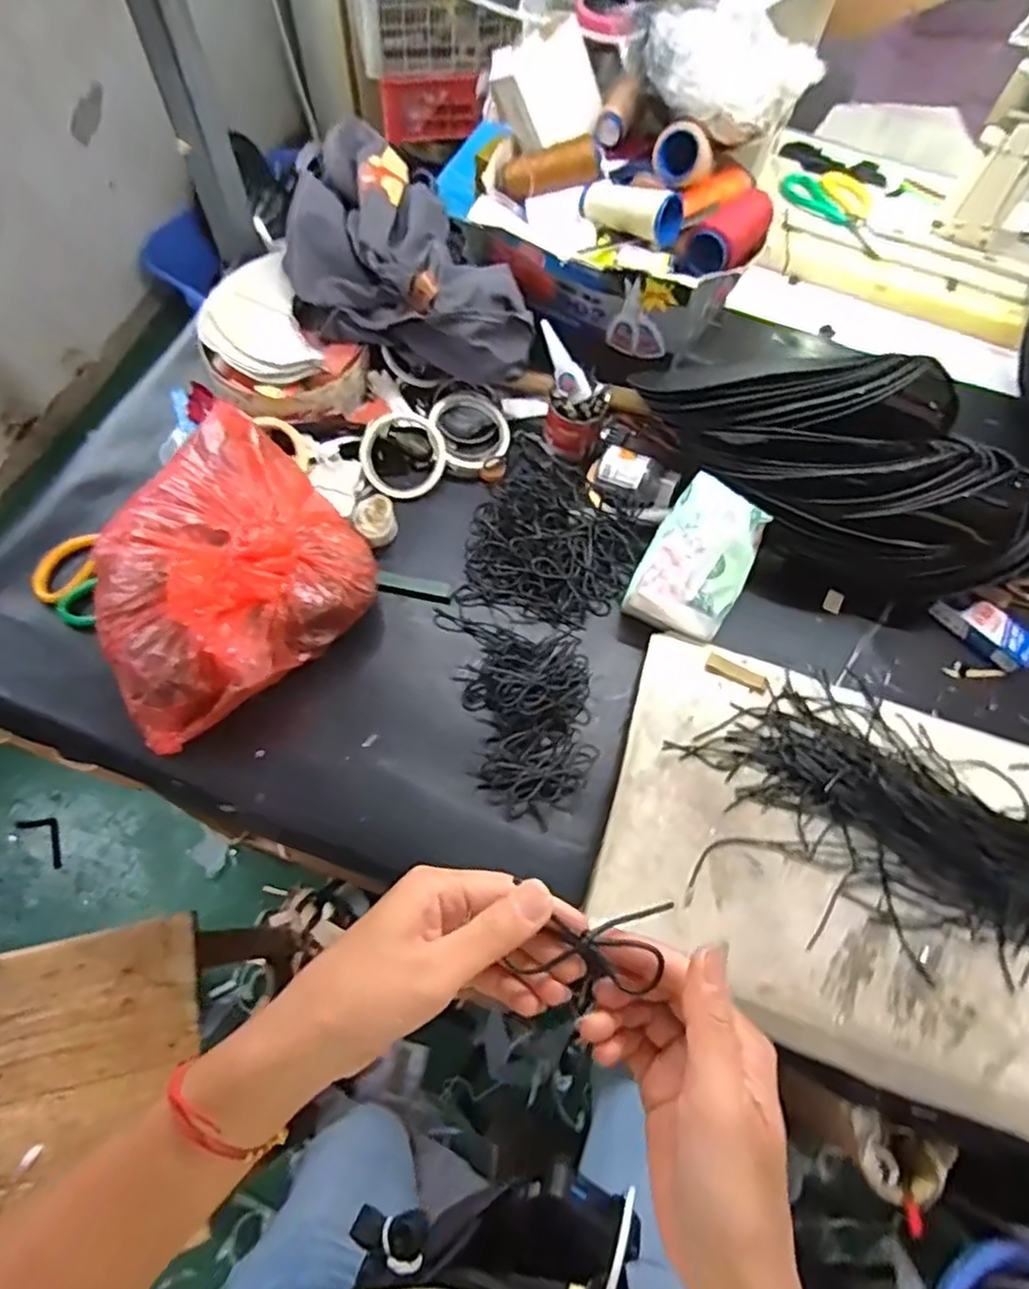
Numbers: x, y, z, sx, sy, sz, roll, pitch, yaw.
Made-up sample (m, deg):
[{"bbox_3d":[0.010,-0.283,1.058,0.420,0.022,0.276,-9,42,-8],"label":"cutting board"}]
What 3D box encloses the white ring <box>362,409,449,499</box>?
[{"bbox_3d":[-0.124,-0.212,0.744,0.091,0.017,0.102,-21,85,0],"label":"white ring"}]

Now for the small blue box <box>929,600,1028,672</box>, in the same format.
[{"bbox_3d":[0.490,-0.017,0.703,0.103,0.028,0.047,37,70,13],"label":"small blue box"}]

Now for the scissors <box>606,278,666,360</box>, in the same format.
[{"bbox_3d":[0.131,-0.334,0.697,0.063,0.086,0.008,21,67,7],"label":"scissors"}]

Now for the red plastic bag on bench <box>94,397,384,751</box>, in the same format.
[{"bbox_3d":[-0.277,-0.065,0.627,0.253,0.129,0.237,-34,72,-16],"label":"red plastic bag on bench"}]

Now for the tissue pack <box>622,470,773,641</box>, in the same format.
[{"bbox_3d":[0.183,-0.087,0.663,0.097,0.070,0.146,26,67,9],"label":"tissue pack"}]

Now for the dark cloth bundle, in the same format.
[{"bbox_3d":[-0.138,-0.400,0.728,0.173,0.115,0.337,-39,73,-18],"label":"dark cloth bundle"}]

